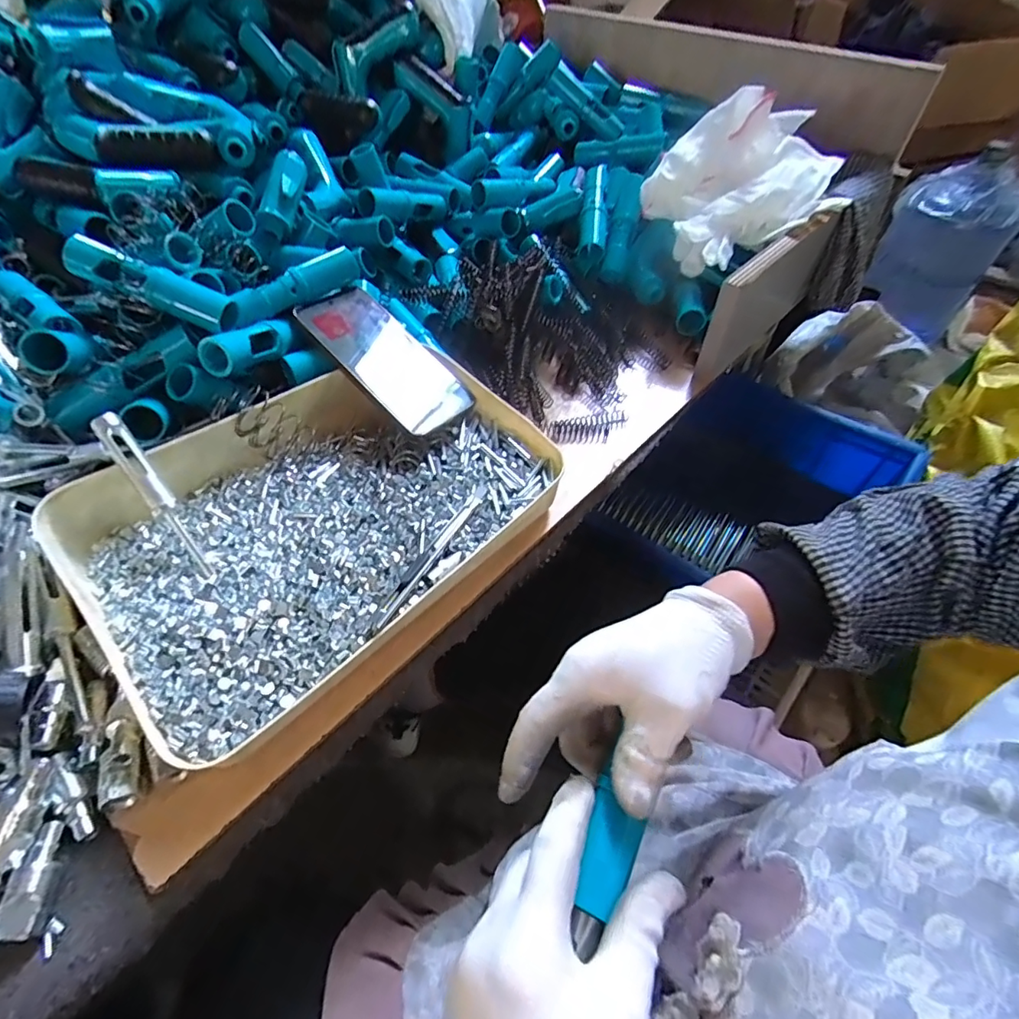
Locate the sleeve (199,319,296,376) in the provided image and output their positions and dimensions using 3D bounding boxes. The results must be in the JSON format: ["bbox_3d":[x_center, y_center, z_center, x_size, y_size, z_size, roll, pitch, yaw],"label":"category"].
[{"bbox_3d":[-0.209,-0.134,0.421,0.032,0.028,0.083,18,37,15],"label":"sleeve"}]

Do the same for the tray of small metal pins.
[{"bbox_3d":[-0.134,-0.008,0.390,0.328,0.055,0.231,-38,60,-26],"label":"tray of small metal pins"}]

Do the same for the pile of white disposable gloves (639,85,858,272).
[{"bbox_3d":[0.265,-0.360,0.572,0.219,0.113,0.147,-20,54,-15],"label":"pile of white disposable gloves"}]

